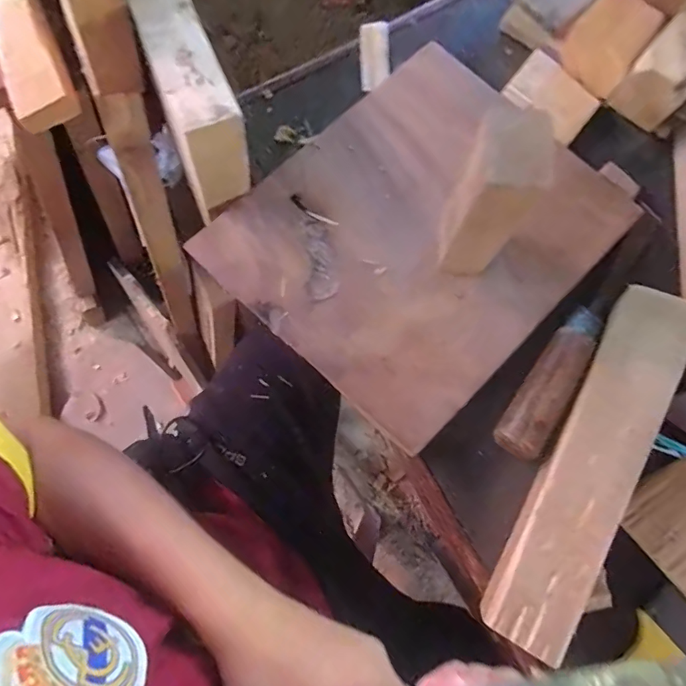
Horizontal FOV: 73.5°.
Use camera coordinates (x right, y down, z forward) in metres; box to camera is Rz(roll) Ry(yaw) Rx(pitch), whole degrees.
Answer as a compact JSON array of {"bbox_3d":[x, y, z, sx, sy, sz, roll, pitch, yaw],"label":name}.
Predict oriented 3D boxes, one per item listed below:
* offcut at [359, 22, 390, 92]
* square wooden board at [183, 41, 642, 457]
[{"bbox_3d":[0.028,-0.250,0.400,0.026,0.012,0.065,-2,79,1],"label":"offcut"},{"bbox_3d":[0.052,-0.081,0.344,0.224,0.012,0.245,44,86,8],"label":"square wooden board"}]

